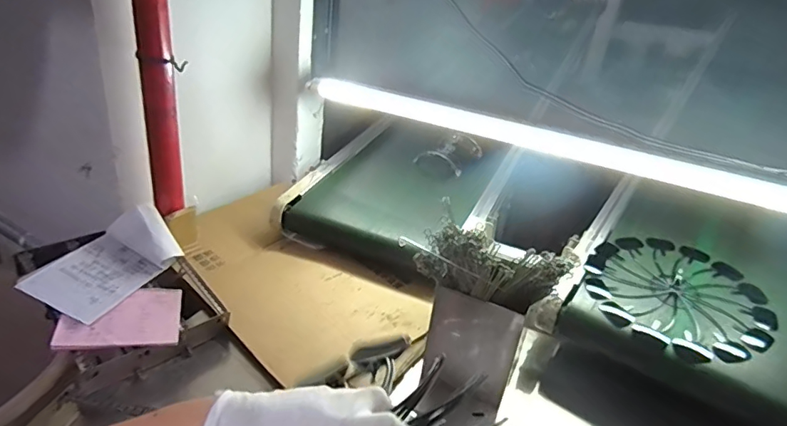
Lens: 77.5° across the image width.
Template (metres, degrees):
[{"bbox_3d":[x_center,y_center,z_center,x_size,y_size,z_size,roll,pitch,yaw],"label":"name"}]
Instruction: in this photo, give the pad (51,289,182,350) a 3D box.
[{"bbox_3d":[-0.454,0.178,0.823,0.176,0.029,0.122,-2,28,-19],"label":"pad"}]

